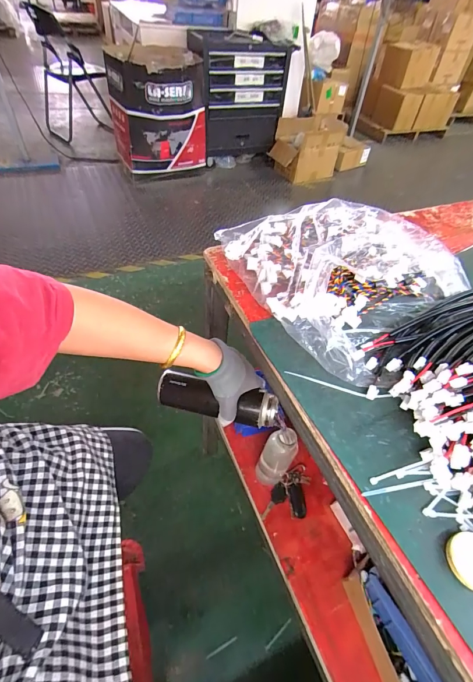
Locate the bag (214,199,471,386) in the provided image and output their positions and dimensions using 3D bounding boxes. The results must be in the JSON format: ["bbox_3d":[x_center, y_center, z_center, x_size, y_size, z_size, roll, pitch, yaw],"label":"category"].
[{"bbox_3d":[0.143,-0.125,0.488,0.261,0.084,0.314,-24,54,-24],"label":"bag"}]

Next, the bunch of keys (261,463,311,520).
[{"bbox_3d":[0.110,0.313,0.697,0.080,0.015,0.123,14,48,8],"label":"bunch of keys"}]

